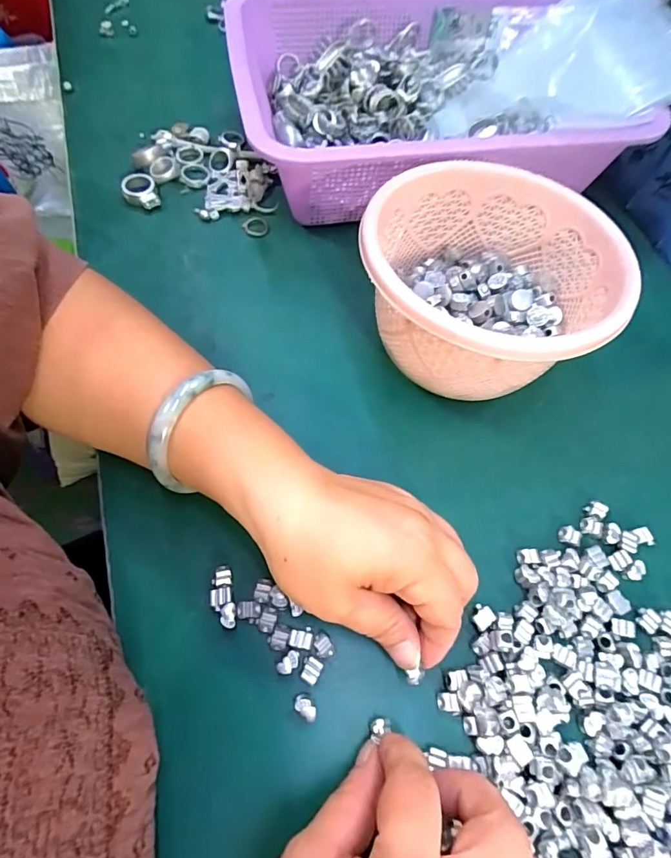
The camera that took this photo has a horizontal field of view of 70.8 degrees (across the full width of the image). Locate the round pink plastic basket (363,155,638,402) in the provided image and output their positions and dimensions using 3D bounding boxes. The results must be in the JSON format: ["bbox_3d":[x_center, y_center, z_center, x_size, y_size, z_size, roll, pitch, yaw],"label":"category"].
[{"bbox_3d":[0.088,-0.079,0.292,0.138,0.094,0.141,1,63,-2],"label":"round pink plastic basket"}]

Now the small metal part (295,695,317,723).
[{"bbox_3d":[-0.014,0.136,0.230,0.012,0.009,0.008,36,67,14],"label":"small metal part"}]

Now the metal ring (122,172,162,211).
[{"bbox_3d":[-0.157,-0.191,0.380,0.025,0.012,0.035,-19,66,-12],"label":"metal ring"}]

